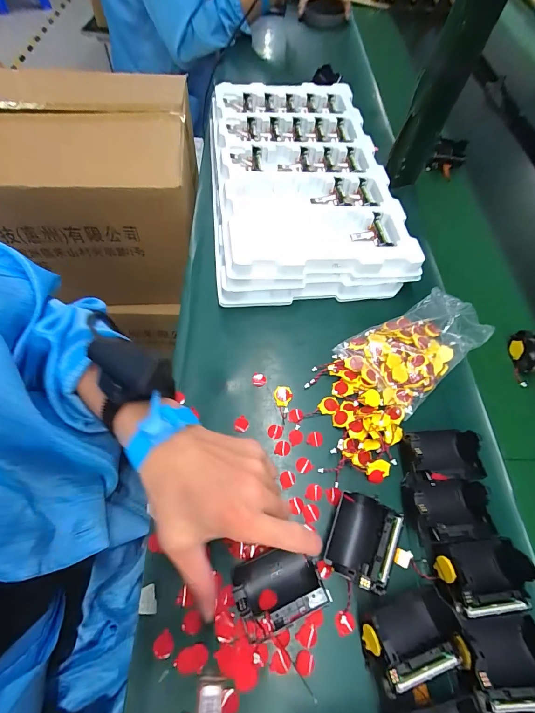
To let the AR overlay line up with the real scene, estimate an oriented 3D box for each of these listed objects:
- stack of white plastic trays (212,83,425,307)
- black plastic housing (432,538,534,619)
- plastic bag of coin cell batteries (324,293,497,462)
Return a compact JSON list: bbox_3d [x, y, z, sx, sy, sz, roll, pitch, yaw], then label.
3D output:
[{"bbox_3d":[0.042,-0.273,0.517,0.256,0.074,0.421,-6,62,-2],"label":"stack of white plastic trays"},{"bbox_3d":[0.187,0.189,0.290,0.078,0.045,0.055,-5,62,-3],"label":"black plastic housing"},{"bbox_3d":[0.147,0.008,0.385,0.235,0.036,0.119,-41,68,-19],"label":"plastic bag of coin cell batteries"}]

